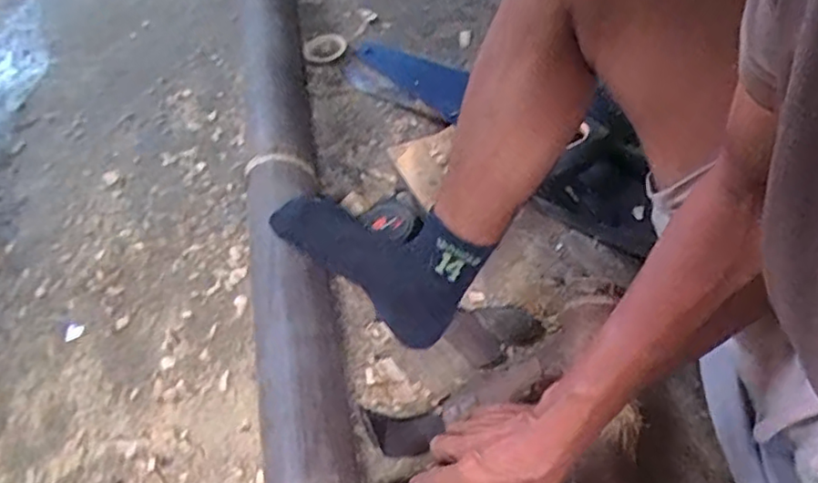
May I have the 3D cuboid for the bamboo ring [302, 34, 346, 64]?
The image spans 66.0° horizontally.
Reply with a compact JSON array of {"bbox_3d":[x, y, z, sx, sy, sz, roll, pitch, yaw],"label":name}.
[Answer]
[{"bbox_3d":[-0.138,-0.317,1.030,0.054,0.005,0.079,42,63,11],"label":"bamboo ring"}]

